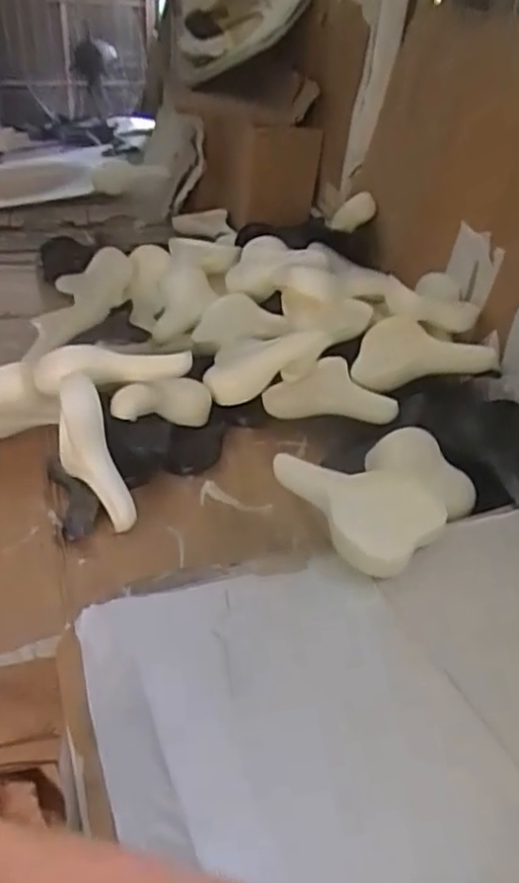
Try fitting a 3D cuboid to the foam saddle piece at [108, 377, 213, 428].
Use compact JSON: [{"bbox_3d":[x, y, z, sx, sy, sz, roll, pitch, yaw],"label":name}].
[{"bbox_3d":[-0.172,-0.073,1.270,0.057,0.077,0.216,34,23,34],"label":"foam saddle piece"}]

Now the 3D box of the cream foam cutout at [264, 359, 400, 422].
[{"bbox_3d":[0.149,-0.101,1.348,0.258,0.077,0.126,7,33,24],"label":"cream foam cutout"}]

